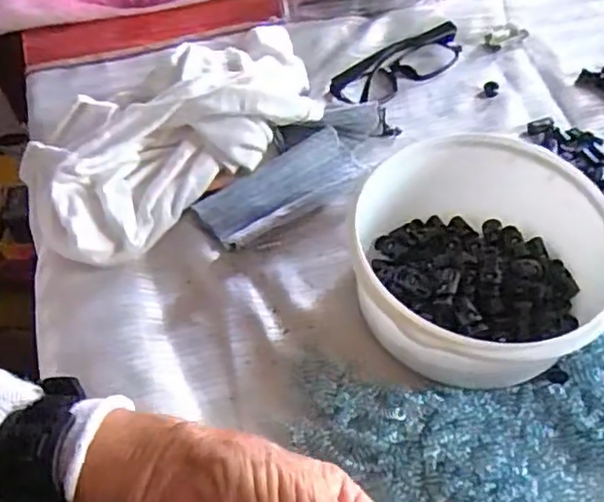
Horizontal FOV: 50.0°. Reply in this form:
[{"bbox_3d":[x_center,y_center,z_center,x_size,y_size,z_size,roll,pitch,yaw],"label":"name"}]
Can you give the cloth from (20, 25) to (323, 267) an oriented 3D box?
[{"bbox_3d":[-0.098,-0.102,0.507,0.263,0.059,0.154,-39,61,-25],"label":"cloth"}]

